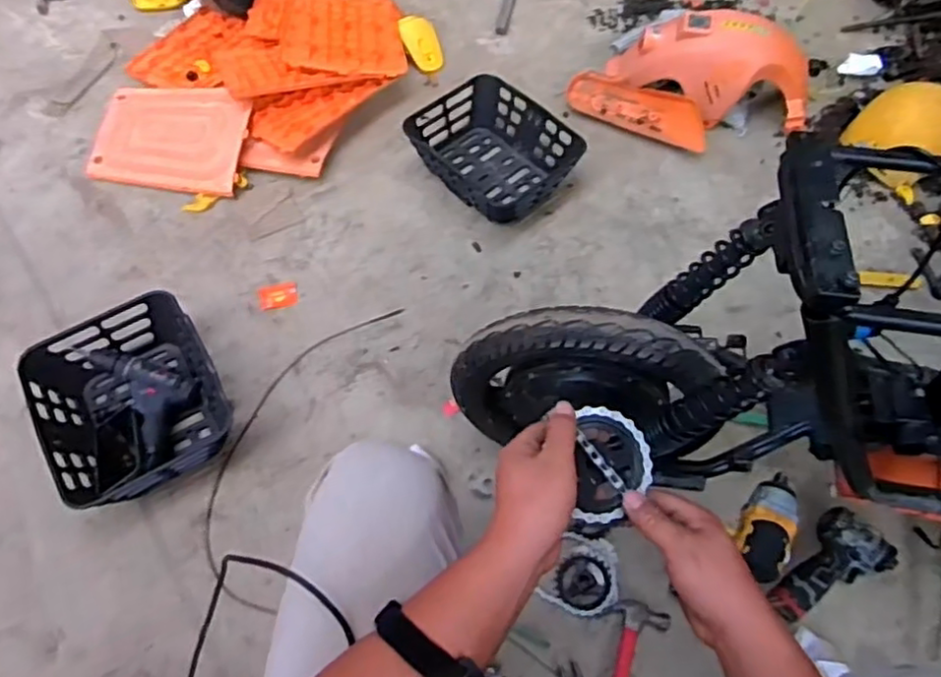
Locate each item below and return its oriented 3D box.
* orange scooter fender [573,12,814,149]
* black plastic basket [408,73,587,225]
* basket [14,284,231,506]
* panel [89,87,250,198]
[{"bbox_3d":[0.498,-0.592,1.450,0.519,0.197,0.238,1,61,-2],"label":"orange scooter fender"},{"bbox_3d":[0.040,-0.414,1.409,0.345,0.099,0.273,41,70,18],"label":"black plastic basket"},{"bbox_3d":[-0.557,0.102,1.073,0.271,0.100,0.312,-31,66,-18],"label":"basket"},{"bbox_3d":[-0.657,-0.448,1.431,0.327,0.024,0.270,4,72,4],"label":"panel"}]

